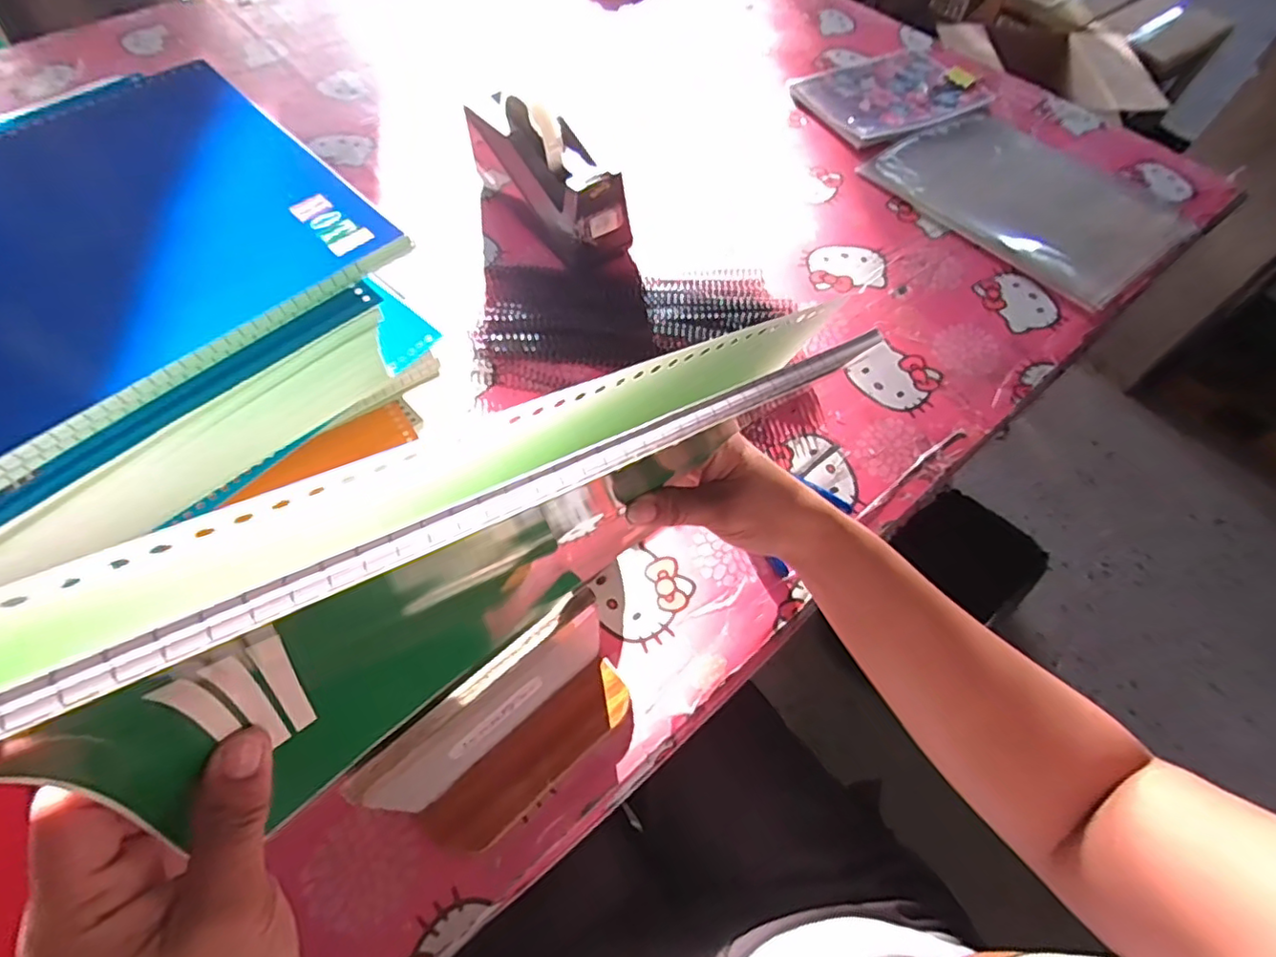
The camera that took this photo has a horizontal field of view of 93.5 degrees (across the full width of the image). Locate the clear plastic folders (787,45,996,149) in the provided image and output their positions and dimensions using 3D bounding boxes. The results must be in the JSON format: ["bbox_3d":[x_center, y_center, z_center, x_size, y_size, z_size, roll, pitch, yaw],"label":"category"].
[{"bbox_3d":[0.340,-0.513,0.796,0.246,0.029,0.168,-26,64,-16],"label":"clear plastic folders"}]

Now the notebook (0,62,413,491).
[{"bbox_3d":[-0.269,-0.102,0.273,0.241,0.024,0.210,-39,68,-23],"label":"notebook"}]

